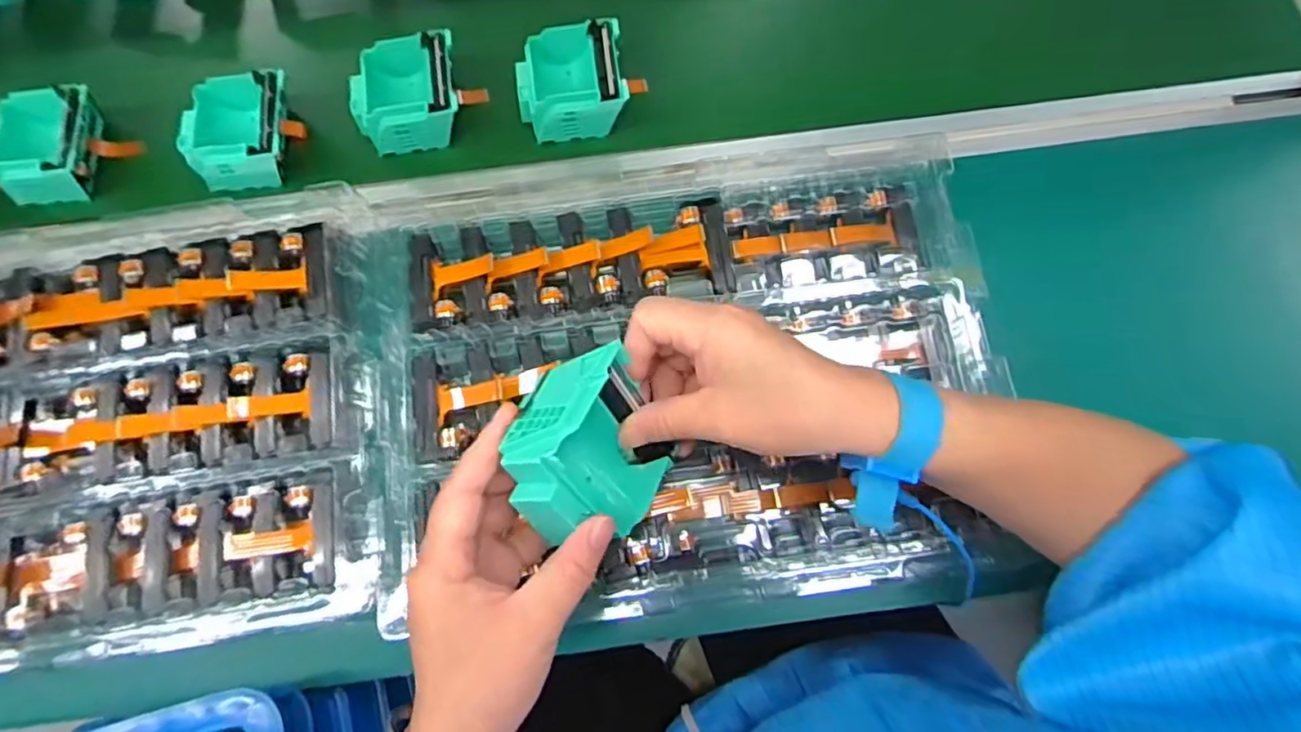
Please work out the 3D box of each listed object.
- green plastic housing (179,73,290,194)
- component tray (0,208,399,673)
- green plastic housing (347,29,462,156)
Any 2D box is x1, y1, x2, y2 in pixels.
[{"bbox_3d":[-0.300,-0.172,0.458,0.074,0.034,0.081,-8,75,-1],"label":"green plastic housing"},{"bbox_3d":[-0.367,0.046,0.384,0.395,0.027,0.252,-9,75,-1],"label":"component tray"},{"bbox_3d":[-0.181,-0.197,0.468,0.082,0.041,0.082,-10,75,-1],"label":"green plastic housing"}]

